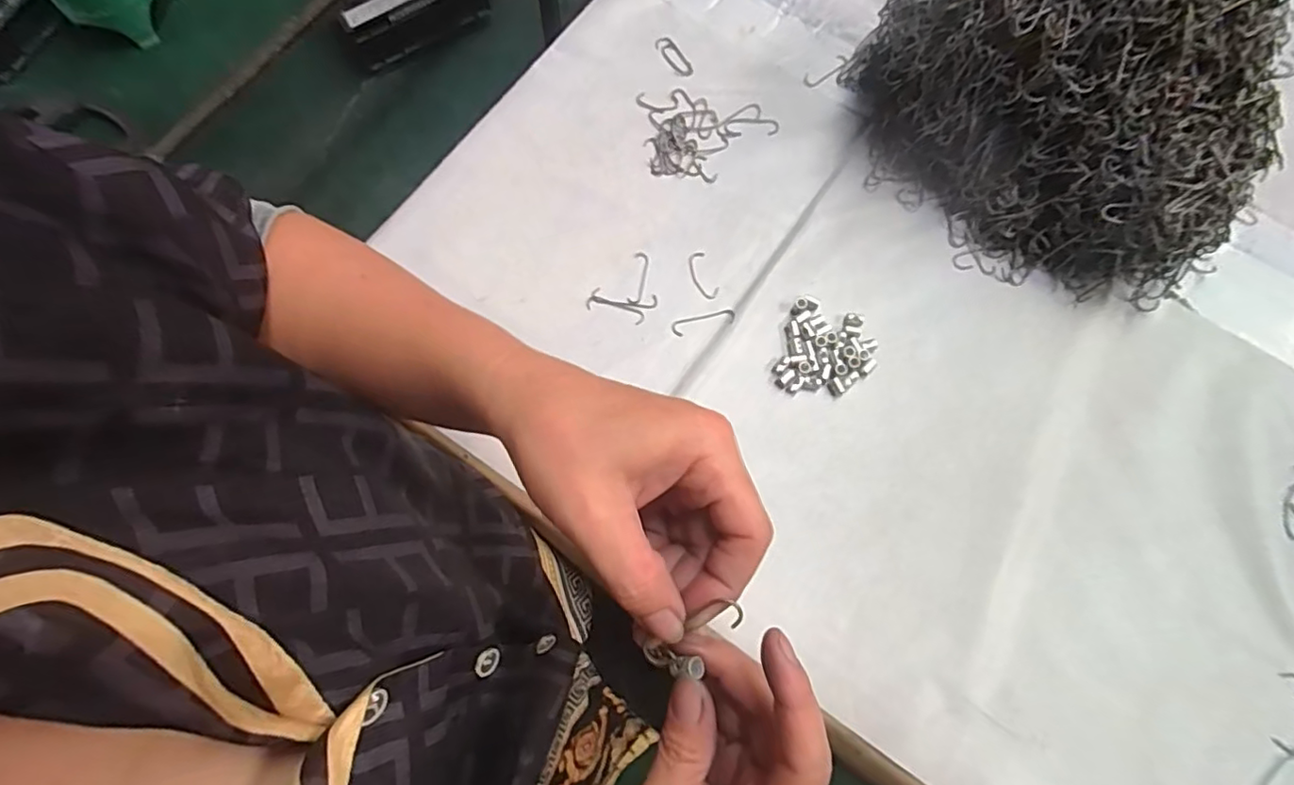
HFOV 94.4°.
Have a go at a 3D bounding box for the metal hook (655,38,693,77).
[{"bbox_3d":[0.022,-0.274,0.488,0.014,0.005,0.041,-32,76,-10],"label":"metal hook"}]

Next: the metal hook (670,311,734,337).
[{"bbox_3d":[0.040,-0.050,0.426,0.045,0.004,0.011,-12,74,-4],"label":"metal hook"}]

